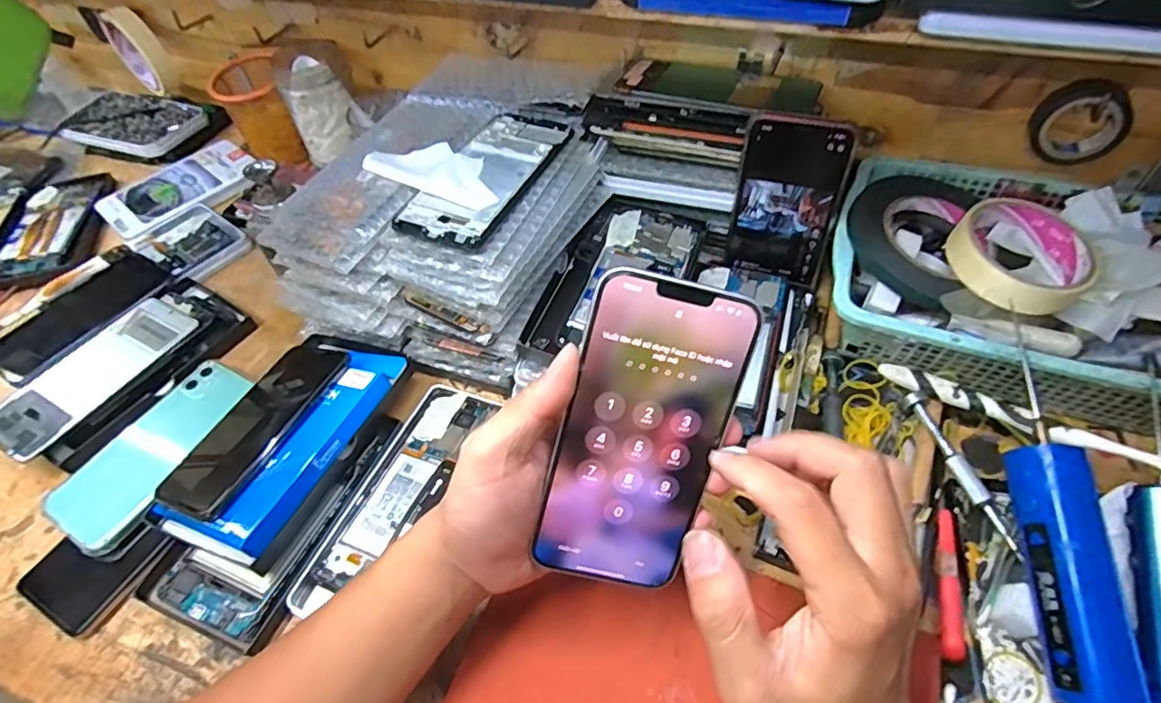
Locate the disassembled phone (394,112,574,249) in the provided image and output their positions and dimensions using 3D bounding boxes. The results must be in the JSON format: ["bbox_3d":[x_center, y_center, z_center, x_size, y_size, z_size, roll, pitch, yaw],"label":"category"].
[{"bbox_3d":[-0.069,-0.133,0.436,0.071,0.005,0.150,18,56,19],"label":"disassembled phone"}]

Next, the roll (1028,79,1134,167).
[{"bbox_3d":[0.362,-0.164,0.424,0.055,0.052,0.028,14,55,16],"label":"roll"}]

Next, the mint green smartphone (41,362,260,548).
[{"bbox_3d":[-0.325,0.071,0.446,0.072,0.006,0.151,18,56,19],"label":"mint green smartphone"}]

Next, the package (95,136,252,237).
[{"bbox_3d":[-0.452,-0.186,0.659,0.157,0.009,0.128,-37,57,-21],"label":"package"}]

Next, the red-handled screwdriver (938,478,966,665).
[{"bbox_3d":[0.222,0.128,0.353,0.013,0.018,0.107,10,54,14],"label":"red-handled screwdriver"}]

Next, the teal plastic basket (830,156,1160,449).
[{"bbox_3d":[0.333,-0.048,0.430,0.273,0.071,0.190,19,56,19],"label":"teal plastic basket"}]

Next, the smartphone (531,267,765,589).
[{"bbox_3d":[0.029,0.043,0.281,0.075,0.157,0.004,14,16,-5],"label":"smartphone"}]

